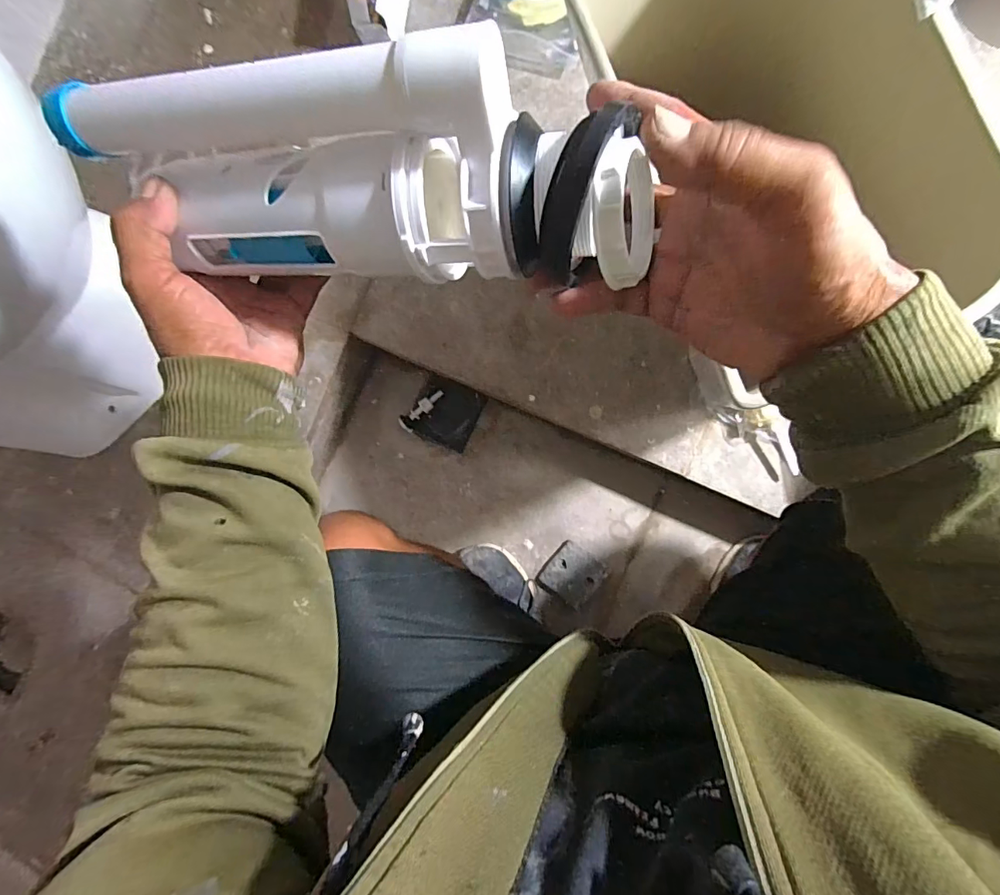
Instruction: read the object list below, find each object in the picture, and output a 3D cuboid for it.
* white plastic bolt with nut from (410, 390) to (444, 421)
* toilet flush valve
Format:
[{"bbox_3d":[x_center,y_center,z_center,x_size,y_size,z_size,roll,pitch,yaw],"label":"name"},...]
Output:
[{"bbox_3d":[-0.116,-0.067,0.737,0.064,0.010,0.021,-44,83,7],"label":"white plastic bolt with nut"},{"bbox_3d":[-0.083,-0.142,0.251,0.309,0.090,0.091,12,92,12],"label":"toilet flush valve"}]

